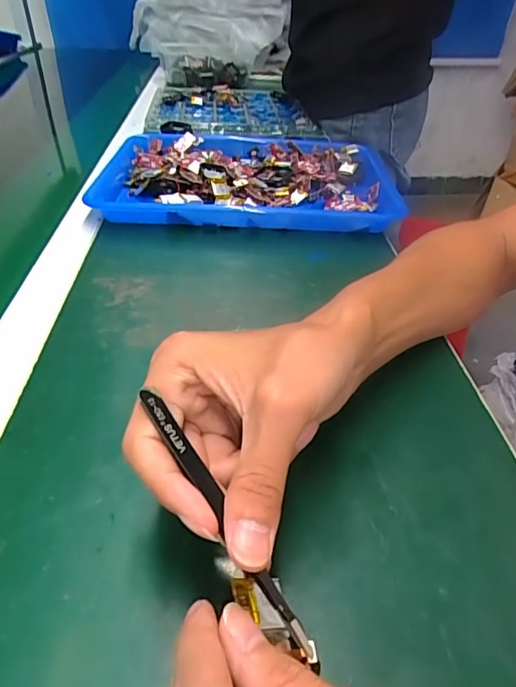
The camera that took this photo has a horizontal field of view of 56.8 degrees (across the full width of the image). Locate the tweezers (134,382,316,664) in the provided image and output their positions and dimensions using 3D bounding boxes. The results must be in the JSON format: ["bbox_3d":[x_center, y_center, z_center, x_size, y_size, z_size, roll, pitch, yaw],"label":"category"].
[{"bbox_3d":[-0.014,0.067,0.187,0.010,0.005,0.112,-25,68,-30],"label":"tweezers"}]

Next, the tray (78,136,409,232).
[{"bbox_3d":[-0.011,-0.197,0.574,0.334,0.039,0.248,1,39,-2],"label":"tray"}]

